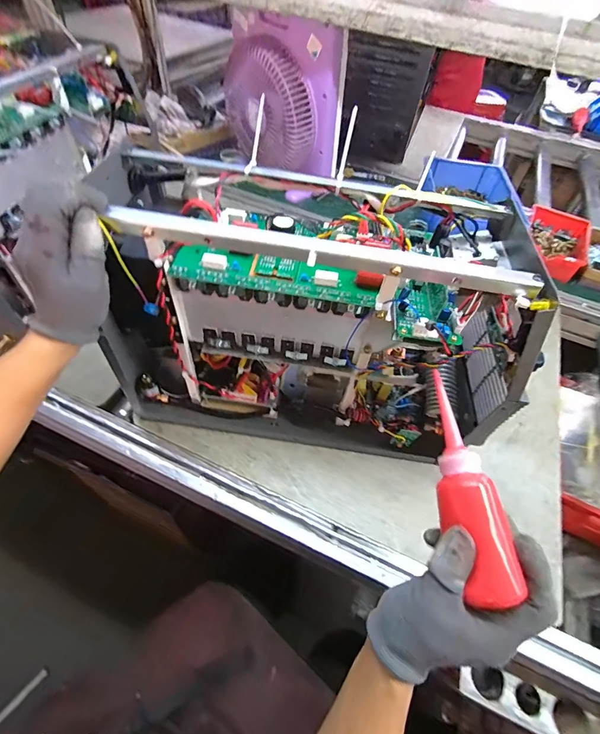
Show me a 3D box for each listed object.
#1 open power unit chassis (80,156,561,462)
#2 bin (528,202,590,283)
[{"bbox_3d":[0.012,-0.049,0.454,0.456,0.298,0.175,9,53,2],"label":"open power unit chassis"},{"bbox_3d":[0.580,-0.286,0.830,0.120,0.060,0.208,22,55,12],"label":"bin"}]

